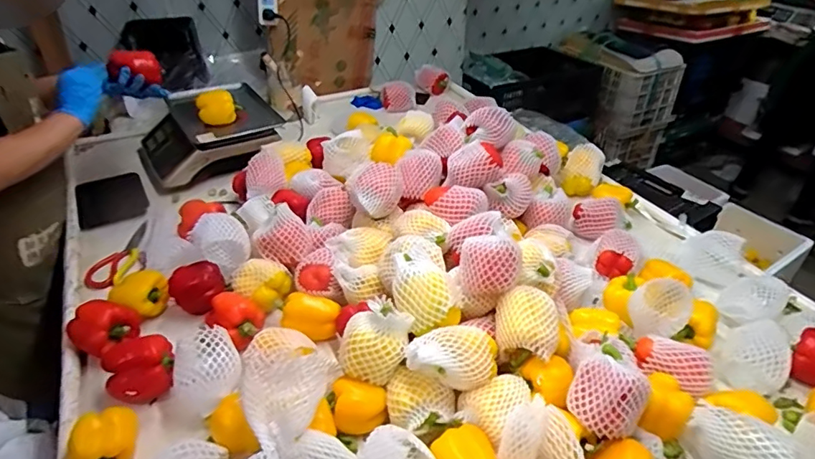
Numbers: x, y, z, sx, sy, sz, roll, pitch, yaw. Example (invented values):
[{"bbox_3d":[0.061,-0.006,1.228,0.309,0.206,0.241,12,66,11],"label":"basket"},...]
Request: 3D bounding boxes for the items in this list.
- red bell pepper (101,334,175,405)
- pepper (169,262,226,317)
[{"bbox_3d":[-0.400,0.205,0.758,0.093,0.068,0.090,-20,41,-26],"label":"red bell pepper"},{"bbox_3d":[-0.372,0.101,0.899,0.088,0.071,0.077,-18,40,-25],"label":"pepper"}]

